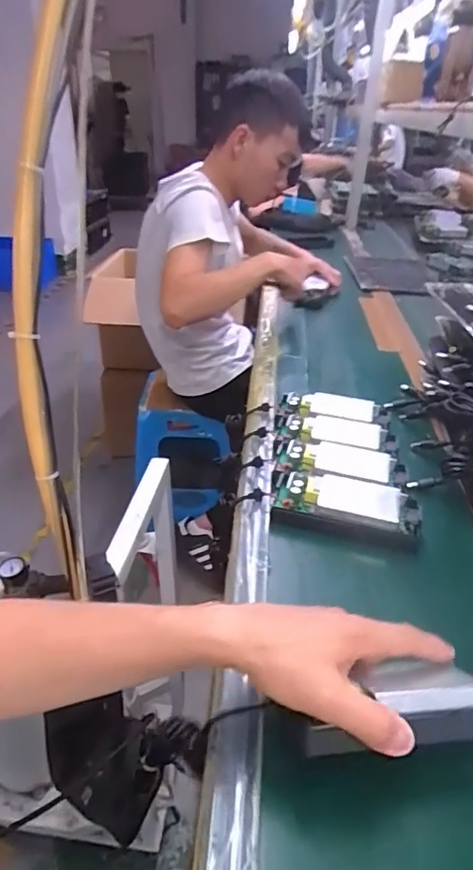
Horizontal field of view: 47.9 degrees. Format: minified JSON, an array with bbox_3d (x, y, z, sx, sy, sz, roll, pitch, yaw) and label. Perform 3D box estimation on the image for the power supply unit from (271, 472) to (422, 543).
[{"bbox_3d":[0.130,0.081,0.630,0.167,0.030,0.068,9,32,13],"label":"power supply unit"}]

